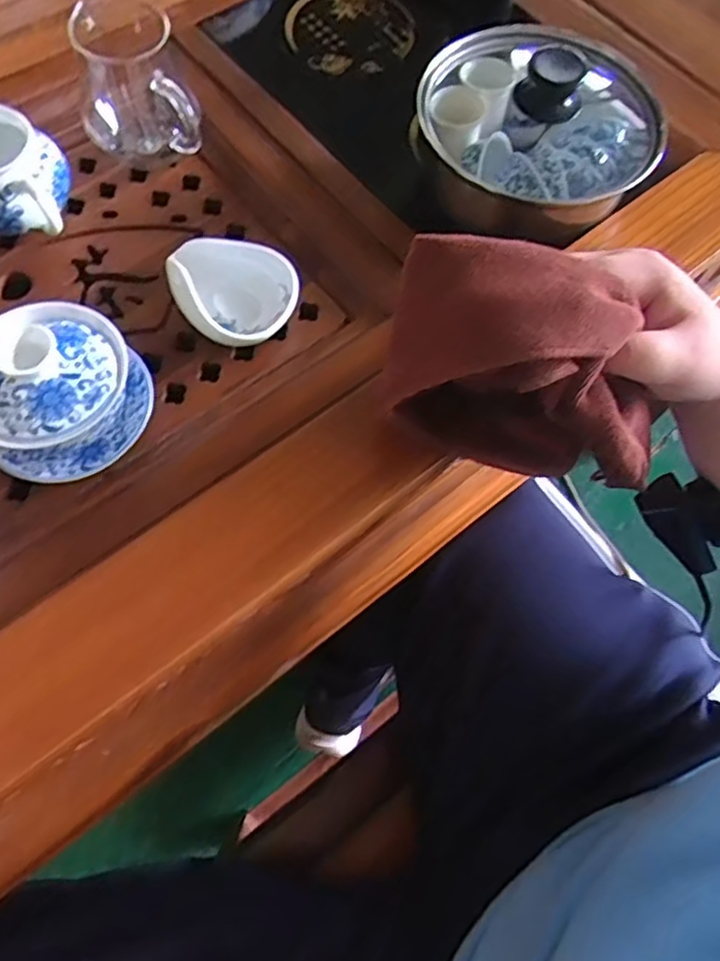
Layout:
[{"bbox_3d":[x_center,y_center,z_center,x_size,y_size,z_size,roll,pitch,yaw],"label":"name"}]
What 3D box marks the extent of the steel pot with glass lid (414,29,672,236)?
[{"bbox_3d":[0.123,-0.246,0.457,0.156,0.078,0.157,1,67,-3],"label":"steel pot with glass lid"}]

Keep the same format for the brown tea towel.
[{"bbox_3d":[0.091,-0.060,0.355,0.148,0.101,0.069,9,67,1],"label":"brown tea towel"}]

